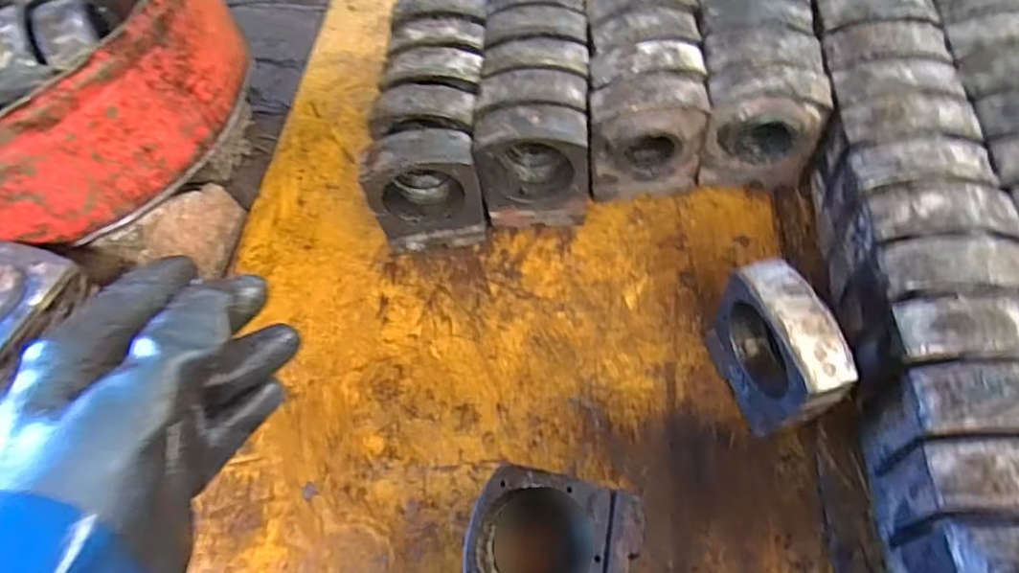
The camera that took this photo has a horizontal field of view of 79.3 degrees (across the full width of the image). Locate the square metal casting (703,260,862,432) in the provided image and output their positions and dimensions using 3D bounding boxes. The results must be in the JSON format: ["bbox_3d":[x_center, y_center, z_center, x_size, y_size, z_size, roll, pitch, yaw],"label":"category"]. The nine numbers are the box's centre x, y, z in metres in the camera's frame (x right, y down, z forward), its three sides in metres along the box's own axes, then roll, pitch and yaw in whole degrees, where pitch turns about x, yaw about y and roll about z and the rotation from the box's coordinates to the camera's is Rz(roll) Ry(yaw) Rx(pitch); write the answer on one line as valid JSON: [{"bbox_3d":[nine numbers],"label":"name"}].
[{"bbox_3d":[0.304,0.080,0.726,0.071,0.187,0.158,-18,58,-4],"label":"square metal casting"}]

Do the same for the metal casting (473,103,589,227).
[{"bbox_3d":[0.036,-0.175,0.910,0.159,0.179,0.087,3,58,9],"label":"metal casting"}]

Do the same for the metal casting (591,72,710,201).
[{"bbox_3d":[0.210,-0.227,0.956,0.169,0.191,0.099,-1,58,7],"label":"metal casting"}]

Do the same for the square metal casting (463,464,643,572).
[{"bbox_3d":[0.049,0.308,0.707,0.186,0.089,0.162,7,59,11],"label":"square metal casting"}]

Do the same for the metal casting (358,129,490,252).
[{"bbox_3d":[-0.120,-0.132,0.905,0.154,0.187,0.076,-13,57,-1],"label":"metal casting"}]

